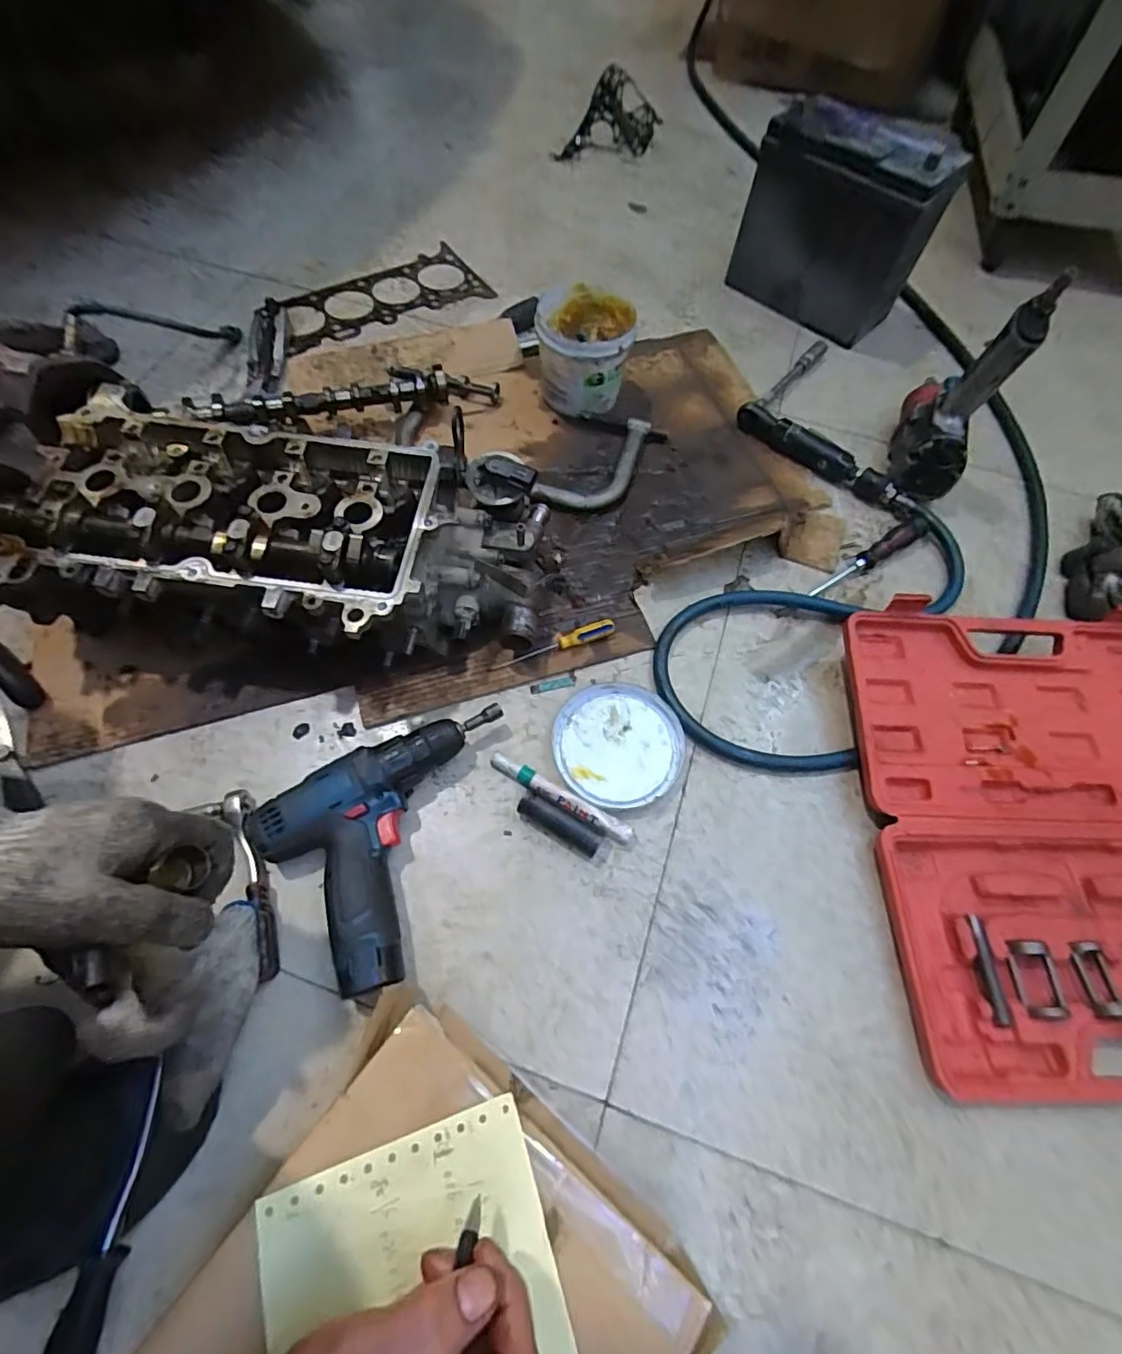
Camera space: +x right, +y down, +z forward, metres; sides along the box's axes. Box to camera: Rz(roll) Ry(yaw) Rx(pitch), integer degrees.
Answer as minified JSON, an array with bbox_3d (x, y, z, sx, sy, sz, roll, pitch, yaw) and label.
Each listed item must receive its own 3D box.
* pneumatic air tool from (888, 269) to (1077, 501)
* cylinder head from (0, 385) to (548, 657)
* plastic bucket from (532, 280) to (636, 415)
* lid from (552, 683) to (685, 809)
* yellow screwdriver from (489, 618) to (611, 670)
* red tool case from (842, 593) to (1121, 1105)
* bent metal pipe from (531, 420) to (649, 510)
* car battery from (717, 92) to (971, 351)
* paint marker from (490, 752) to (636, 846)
[{"bbox_3d":[0.459,-0.336,0.656,0.066,0.211,0.174,19,63,7],"label":"pneumatic air tool"},{"bbox_3d":[-0.255,-0.121,0.536,0.462,0.145,0.198,6,62,0],"label":"cylinder head"},{"bbox_3d":[0.024,-0.416,0.733,0.122,0.107,0.146,1,62,-2],"label":"plastic bucket"},{"bbox_3d":[0.055,0.063,0.542,0.119,0.010,0.117,1,62,-2],"label":"lid"},{"bbox_3d":[-0.008,-0.029,0.577,0.132,0.012,0.015,-22,65,-14],"label":"yellow screwdriver"},{"bbox_3d":[0.452,0.131,0.507,0.351,0.047,0.402,1,62,-2],"label":"red tool case"},{"bbox_3d":[0.057,-0.250,0.695,0.069,0.019,0.185,41,68,17],"label":"bent metal pipe"},{"bbox_3d":[0.394,-0.660,0.837,0.251,0.207,0.152,36,66,15],"label":"car battery"},{"bbox_3d":[-0.001,0.109,0.510,0.143,0.016,0.020,28,64,12],"label":"paint marker"}]

